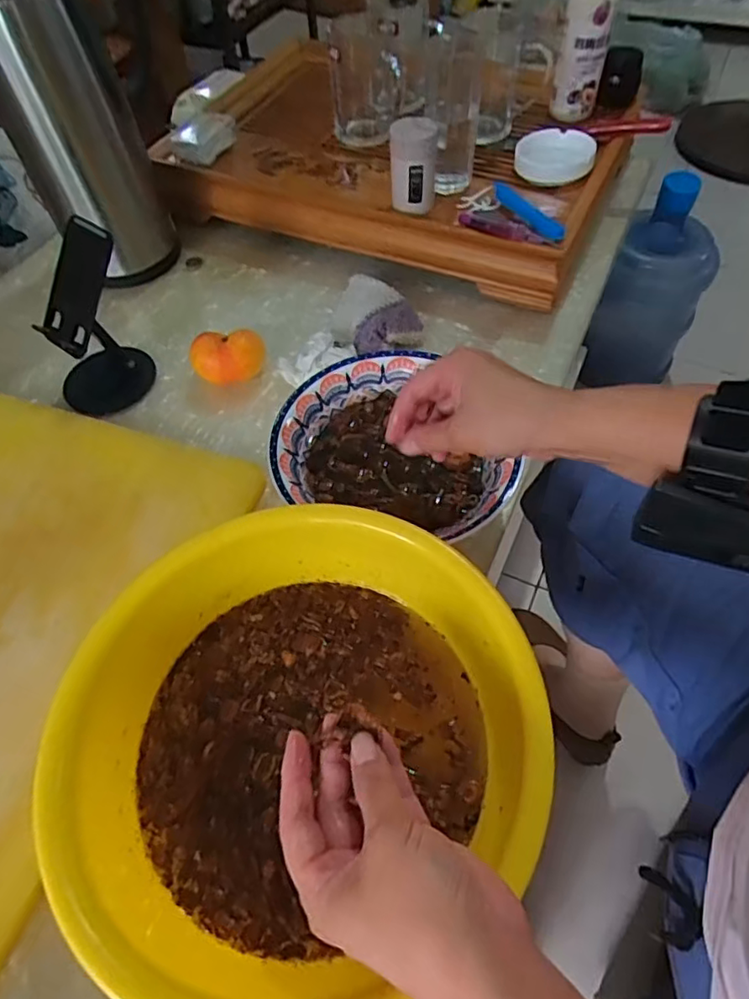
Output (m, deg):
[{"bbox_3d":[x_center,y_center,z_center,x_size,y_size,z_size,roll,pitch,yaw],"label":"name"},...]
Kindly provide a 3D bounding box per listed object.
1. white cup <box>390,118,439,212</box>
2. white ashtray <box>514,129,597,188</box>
[{"bbox_3d":[0.041,-0.355,0.626,0.048,0.087,0.046,-1,57,2],"label":"white cup"},{"bbox_3d":[0.211,-0.404,0.682,0.088,0.017,0.086,-1,57,2],"label":"white ashtray"}]

